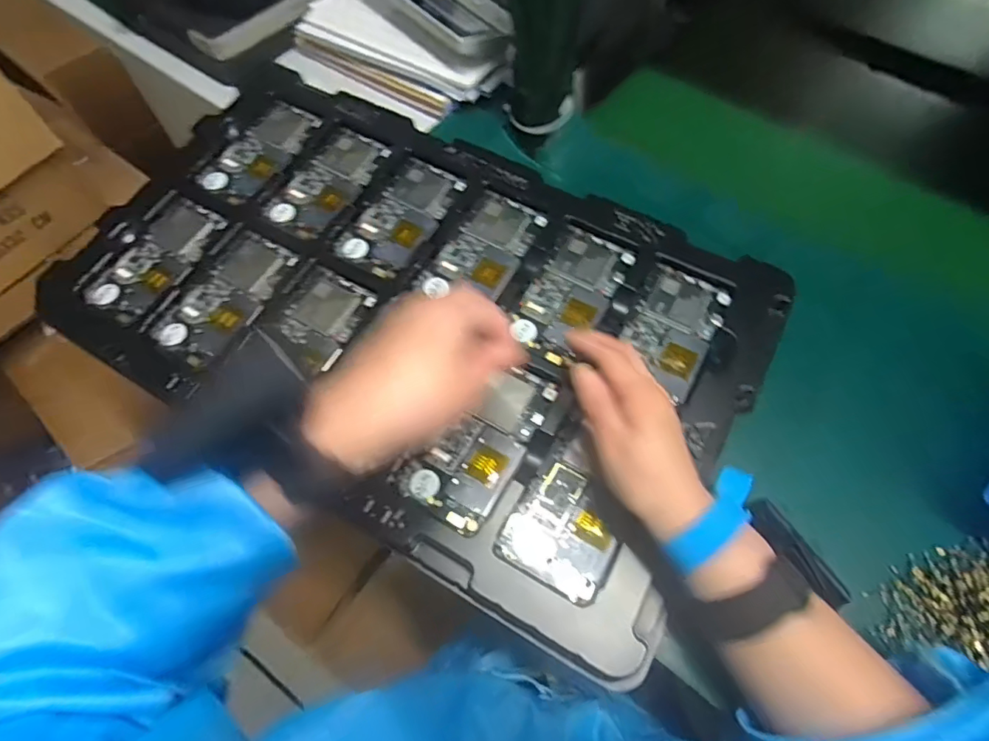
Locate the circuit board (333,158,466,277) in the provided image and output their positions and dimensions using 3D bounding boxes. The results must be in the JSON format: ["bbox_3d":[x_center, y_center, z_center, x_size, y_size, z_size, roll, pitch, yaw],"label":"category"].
[{"bbox_3d":[-0.081,-0.139,0.467,0.064,0.004,0.120,27,69,14],"label":"circuit board"}]

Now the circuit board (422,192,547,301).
[{"bbox_3d":[-0.006,-0.108,0.458,0.065,0.004,0.110,27,69,14],"label":"circuit board"}]

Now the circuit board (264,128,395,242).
[{"bbox_3d":[-0.155,-0.175,0.486,0.064,0.005,0.122,30,70,16],"label":"circuit board"}]

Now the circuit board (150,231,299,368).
[{"bbox_3d":[-0.227,-0.062,0.444,0.067,0.004,0.121,24,69,13],"label":"circuit board"}]

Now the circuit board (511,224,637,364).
[{"bbox_3d":[0.064,-0.065,0.431,0.062,0.006,0.122,27,69,14],"label":"circuit board"}]

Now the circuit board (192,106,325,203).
[{"bbox_3d":[-0.227,-0.213,0.508,0.063,0.004,0.120,31,70,16],"label":"circuit board"}]

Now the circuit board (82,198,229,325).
[{"bbox_3d":[-0.299,-0.099,0.465,0.067,0.005,0.123,24,69,13],"label":"circuit board"}]

